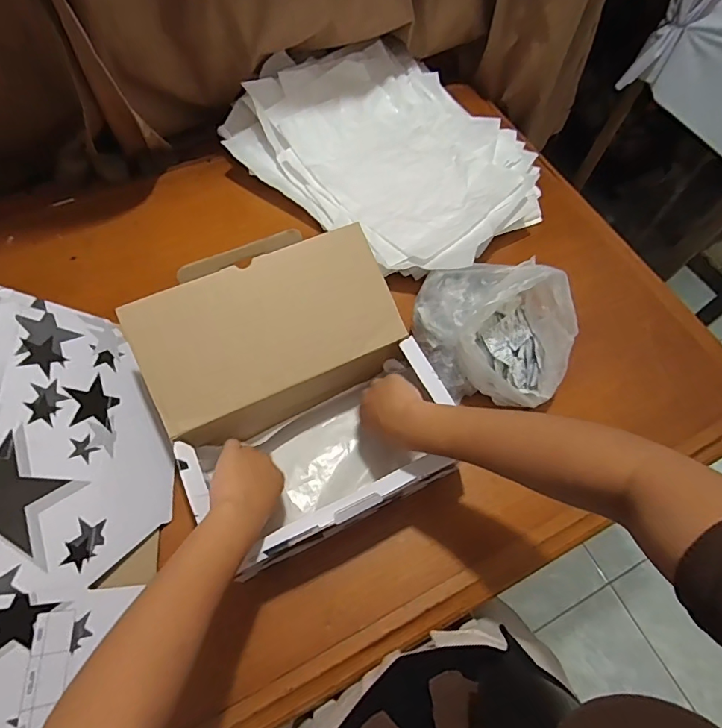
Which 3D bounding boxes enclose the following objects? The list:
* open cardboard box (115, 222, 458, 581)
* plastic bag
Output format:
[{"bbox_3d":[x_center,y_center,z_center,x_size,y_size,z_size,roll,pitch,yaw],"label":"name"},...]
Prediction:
[{"bbox_3d":[-0.069,0.033,0.523,0.274,0.161,0.289,-22,66,-14],"label":"open cardboard box"},{"bbox_3d":[0.162,-0.045,0.578,0.189,0.132,0.142,18,64,6],"label":"plastic bag"}]

